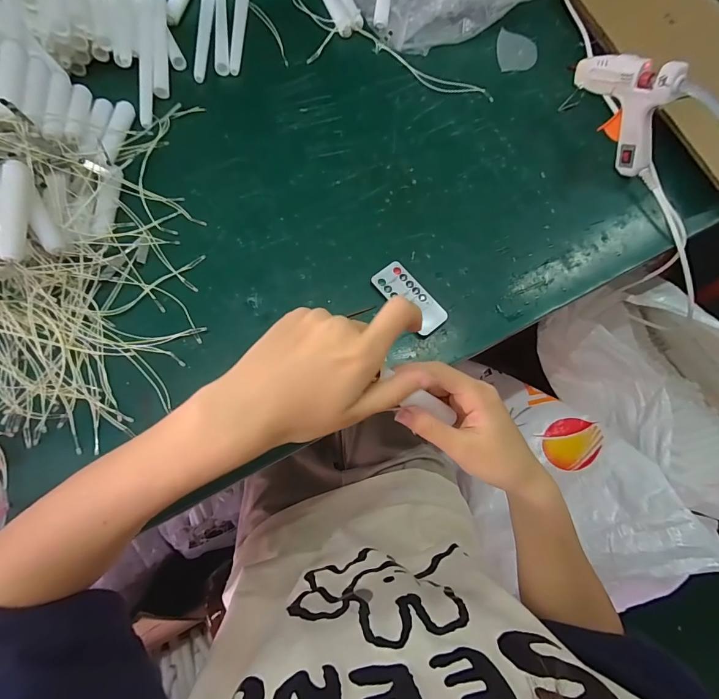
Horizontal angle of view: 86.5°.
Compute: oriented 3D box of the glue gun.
[{"bbox_3d":[0.303,-0.283,0.437,0.023,0.108,0.135,-27,74,-11],"label":"glue gun"}]

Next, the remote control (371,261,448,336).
[{"bbox_3d":[0.052,-0.053,0.396,0.039,0.009,0.083,-37,76,-14],"label":"remote control"}]

